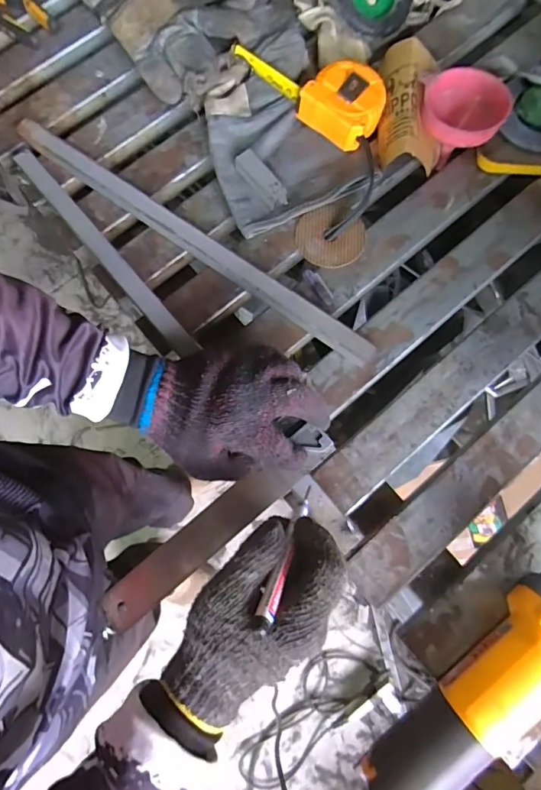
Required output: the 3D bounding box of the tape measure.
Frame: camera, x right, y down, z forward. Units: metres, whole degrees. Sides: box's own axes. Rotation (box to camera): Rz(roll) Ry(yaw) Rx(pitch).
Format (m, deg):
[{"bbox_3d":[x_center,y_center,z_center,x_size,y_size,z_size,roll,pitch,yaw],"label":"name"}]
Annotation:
[{"bbox_3d":[0.051,-0.341,0.498,0.163,0.035,0.078,39,80,10],"label":"tape measure"}]

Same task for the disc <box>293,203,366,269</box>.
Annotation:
[{"bbox_3d":[0.063,-0.165,0.480,0.069,0.005,0.068,-27,82,-5],"label":"disc"}]

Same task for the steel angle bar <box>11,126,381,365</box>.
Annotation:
[{"bbox_3d":[-0.084,-0.160,0.474,0.446,0.027,0.023,35,79,9],"label":"steel angle bar"}]

